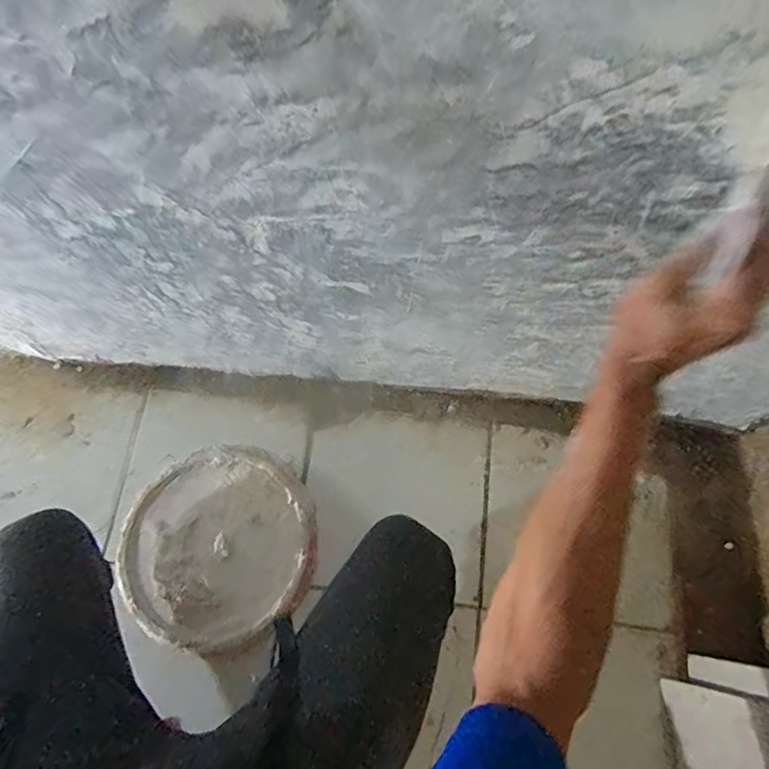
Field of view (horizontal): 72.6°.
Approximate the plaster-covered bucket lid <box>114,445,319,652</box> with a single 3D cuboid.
[{"bbox_3d":[-0.269,0.253,0.837,0.307,0.017,0.291,0,70,1],"label":"plaster-covered bucket lid"}]

